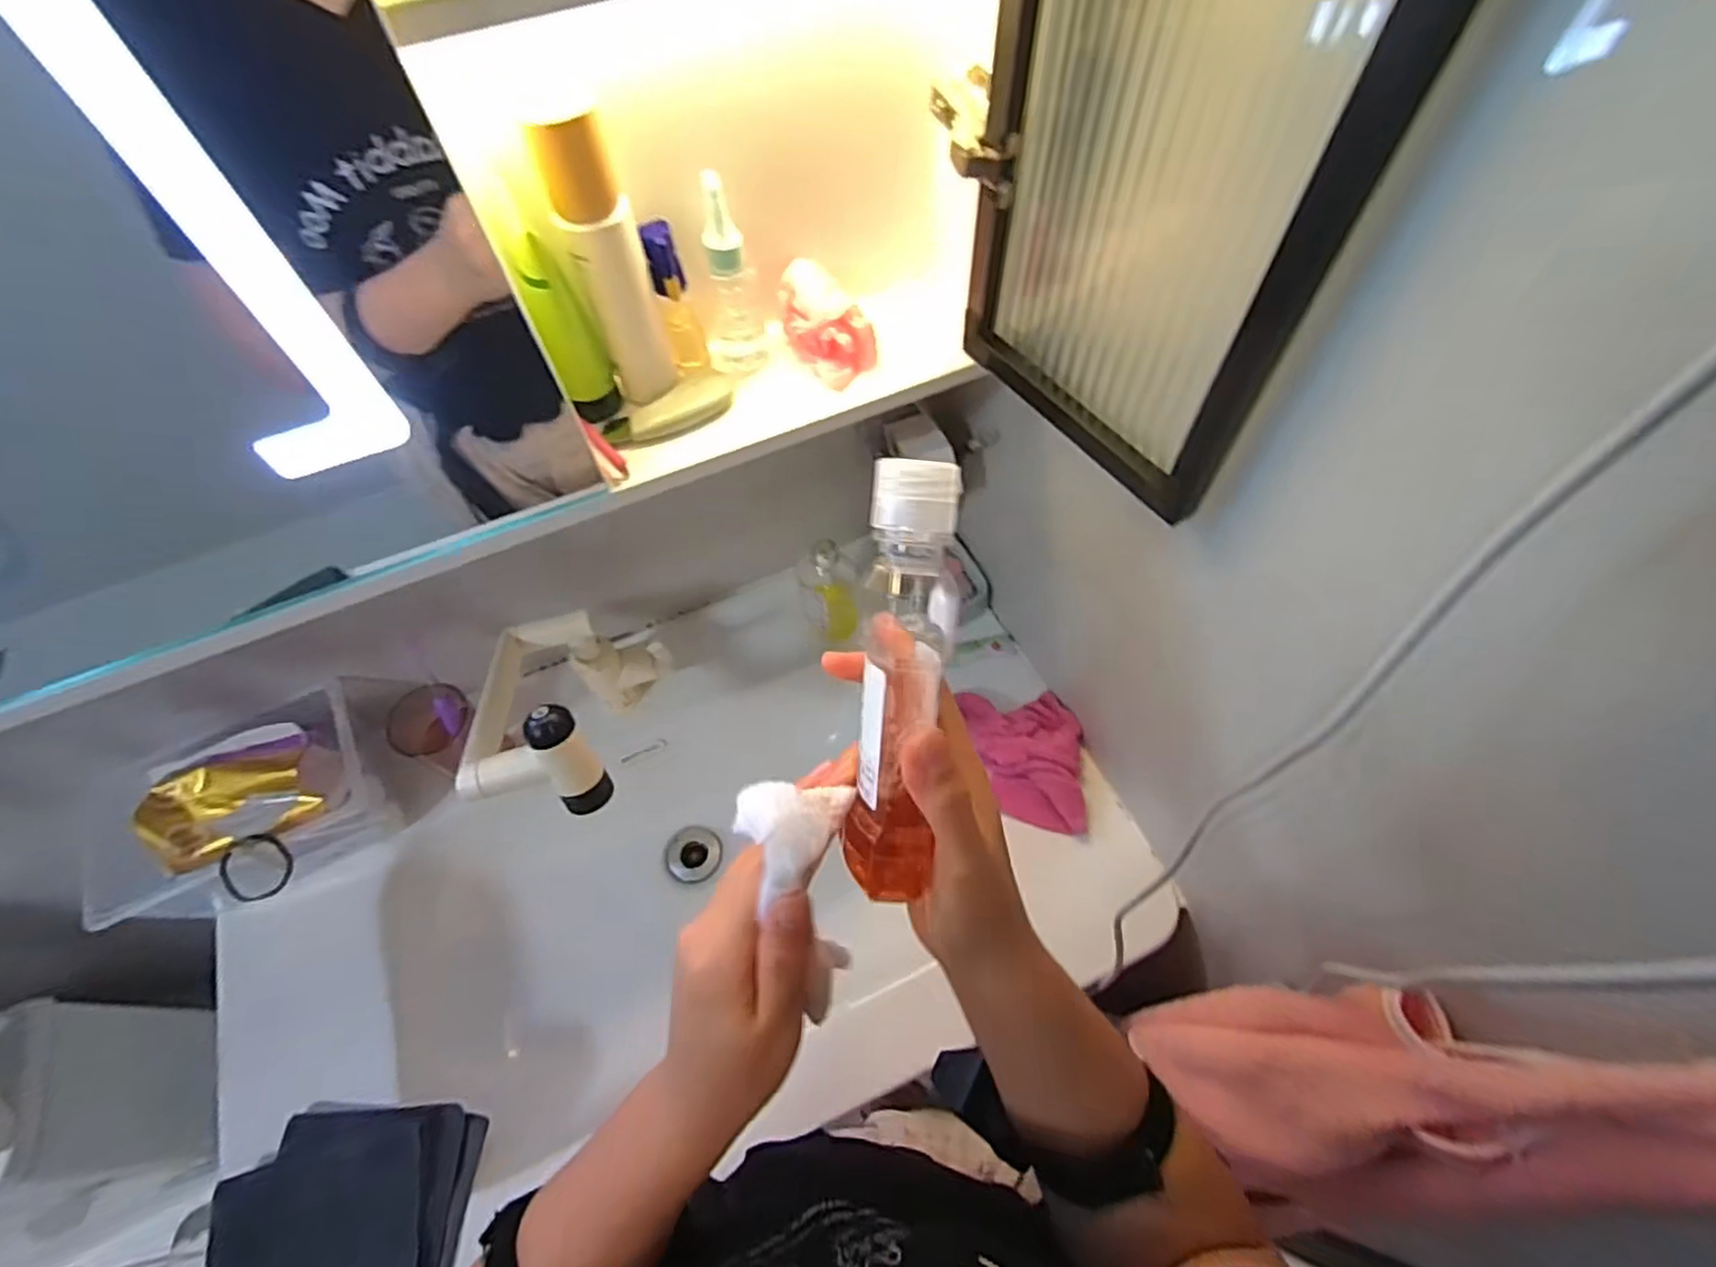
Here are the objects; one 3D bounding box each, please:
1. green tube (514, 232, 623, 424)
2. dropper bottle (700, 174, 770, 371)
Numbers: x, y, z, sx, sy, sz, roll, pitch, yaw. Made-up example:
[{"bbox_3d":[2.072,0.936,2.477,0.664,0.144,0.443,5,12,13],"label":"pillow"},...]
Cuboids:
[{"bbox_3d":[-0.173,-0.179,0.437,0.028,0.128,0.033,-19,61,-9],"label":"green tube"},{"bbox_3d":[-0.087,-0.232,0.474,0.039,0.125,0.033,-10,60,-4],"label":"dropper bottle"}]

